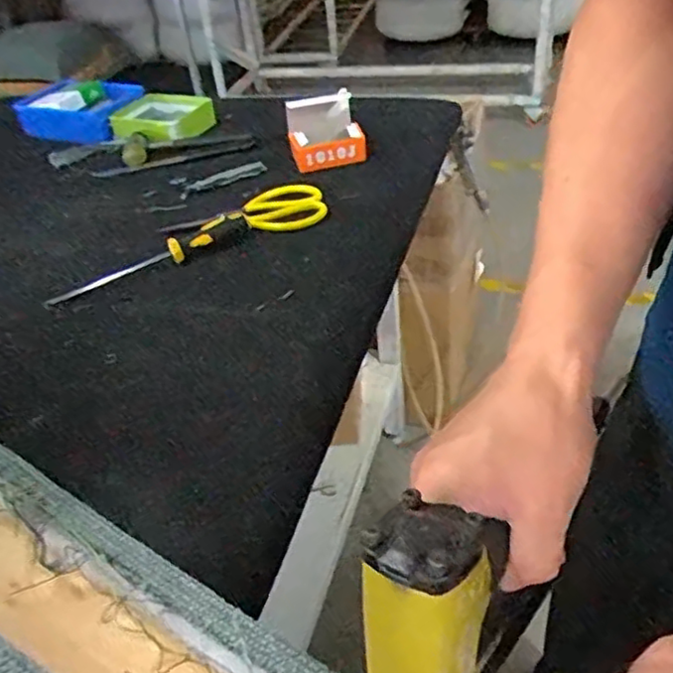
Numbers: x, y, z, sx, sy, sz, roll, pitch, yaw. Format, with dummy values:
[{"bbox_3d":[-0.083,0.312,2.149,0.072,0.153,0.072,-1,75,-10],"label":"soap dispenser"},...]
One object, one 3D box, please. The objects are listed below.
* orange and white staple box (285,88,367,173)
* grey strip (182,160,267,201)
[{"bbox_3d":[-0.018,-0.308,0.991,0.107,0.071,0.103,-11,39,-5],"label":"orange and white staple box"},{"bbox_3d":[-0.171,-0.236,0.994,0.136,0.008,0.026,-25,42,-20],"label":"grey strip"}]

